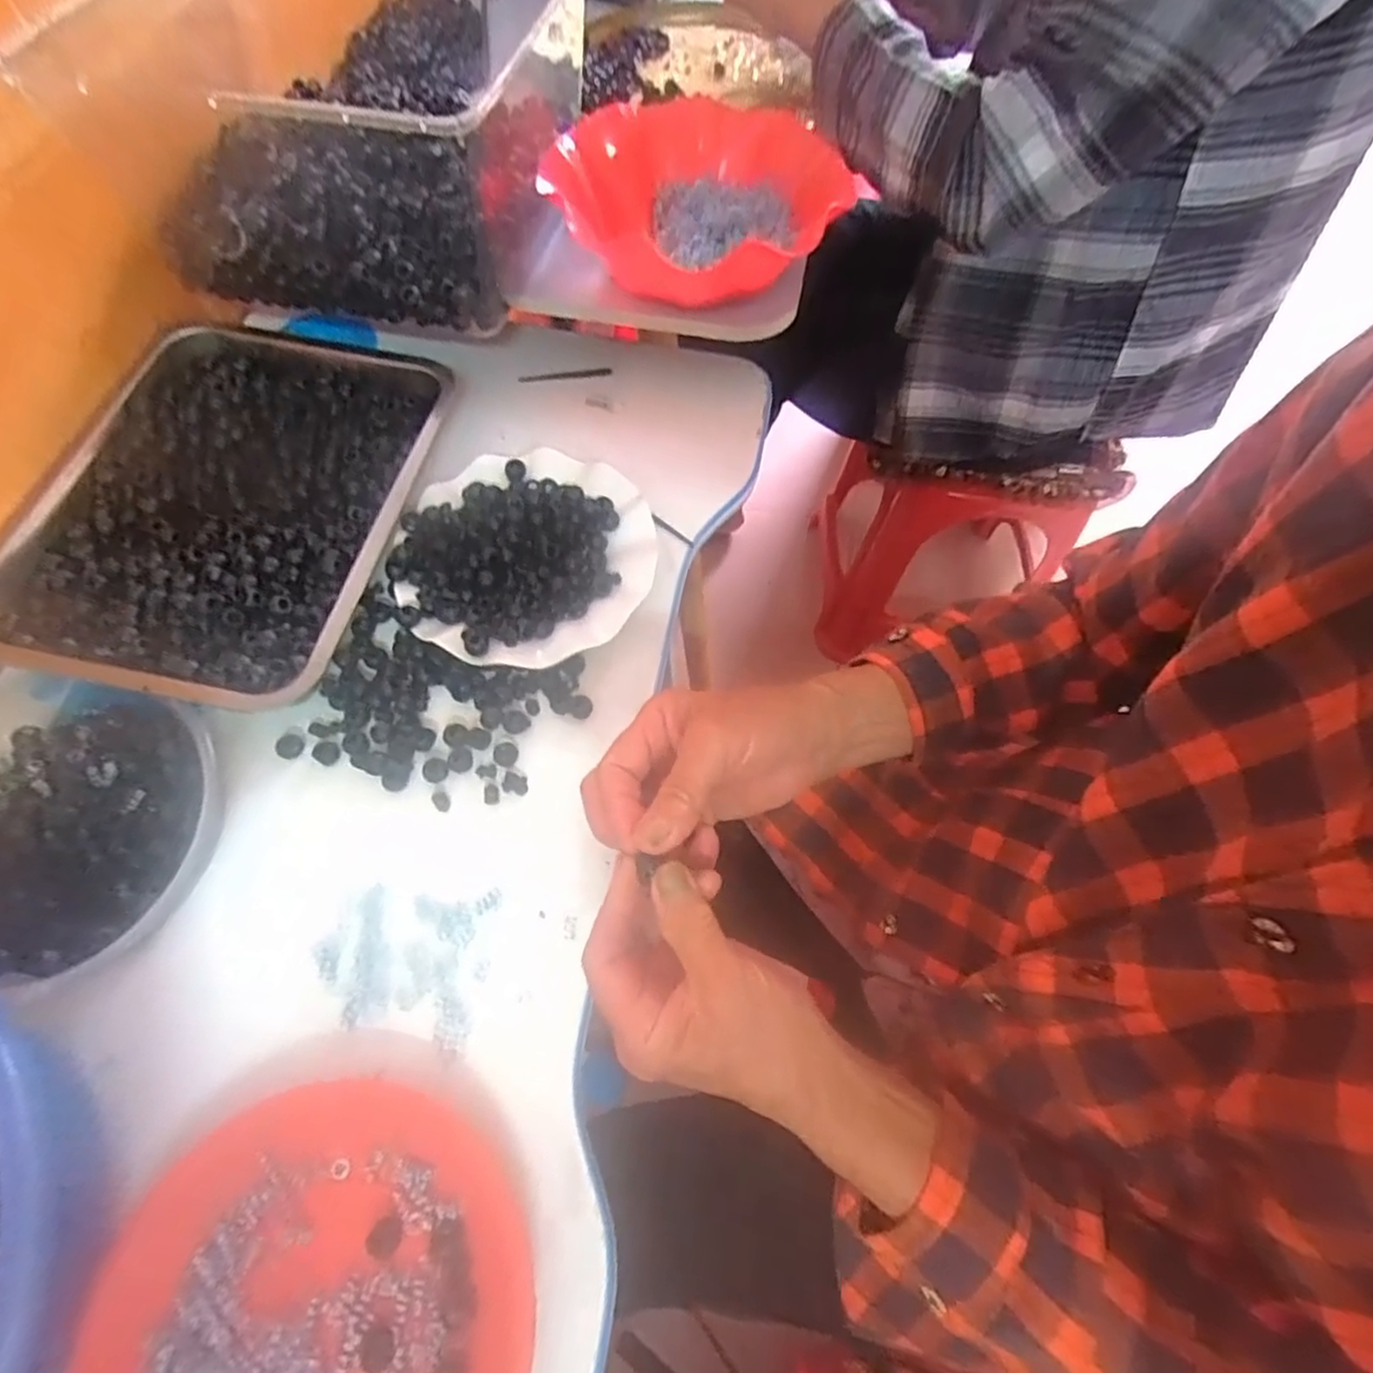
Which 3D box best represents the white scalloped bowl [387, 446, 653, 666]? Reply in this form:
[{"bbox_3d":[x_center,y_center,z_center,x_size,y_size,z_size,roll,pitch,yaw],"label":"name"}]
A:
[{"bbox_3d":[-0.115,-0.097,0.494,0.177,0.034,0.175,1,65,-1],"label":"white scalloped bowl"}]

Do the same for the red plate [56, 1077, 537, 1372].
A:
[{"bbox_3d":[-0.173,0.292,0.311,0.194,0.027,0.184,1,65,-1],"label":"red plate"}]

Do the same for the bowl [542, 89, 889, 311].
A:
[{"bbox_3d":[0.007,-0.385,0.531,0.213,0.054,0.223,1,65,-1],"label":"bowl"}]

